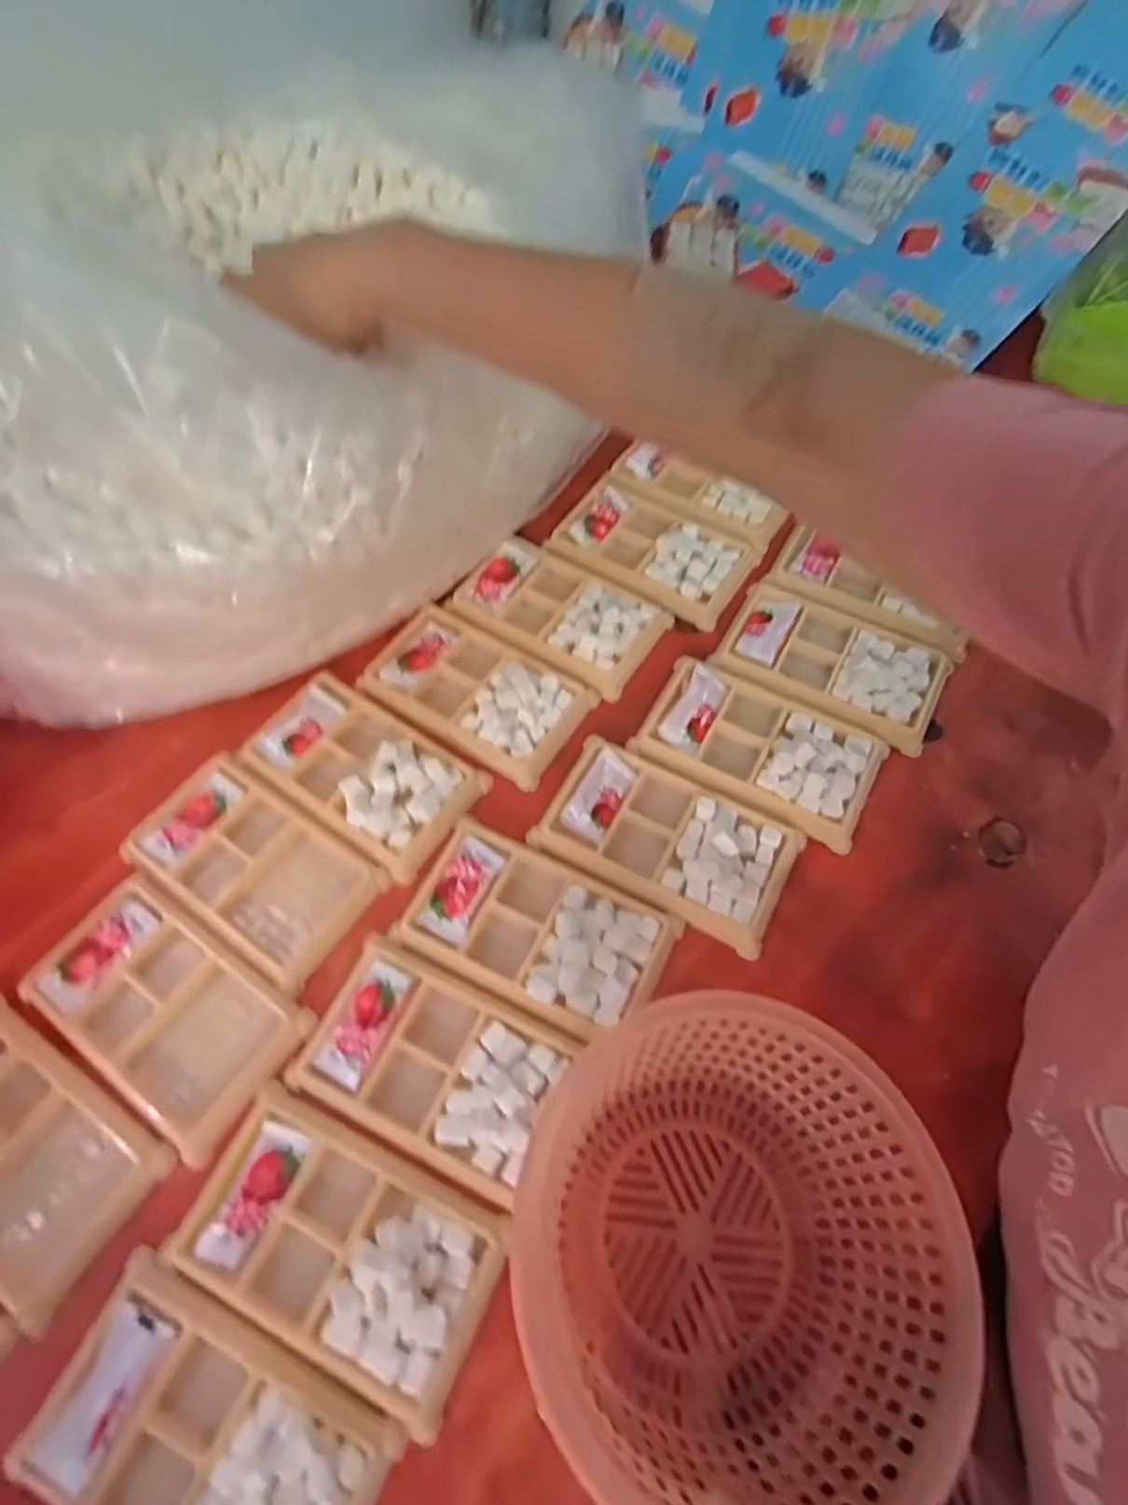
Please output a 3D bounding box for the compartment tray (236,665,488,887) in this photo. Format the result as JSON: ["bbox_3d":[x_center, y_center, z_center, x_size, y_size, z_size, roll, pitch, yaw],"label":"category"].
[{"bbox_3d":[-0.120,0.008,0.431,0.132,0.016,0.077,33,65,16],"label":"compartment tray"}]

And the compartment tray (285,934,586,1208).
[{"bbox_3d":[-0.064,0.149,0.346,0.119,0.014,0.076,23,63,12],"label":"compartment tray"}]

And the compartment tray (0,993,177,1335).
[{"bbox_3d":[-0.261,0.184,0.335,0.135,0.010,0.078,30,64,15],"label":"compartment tray"}]

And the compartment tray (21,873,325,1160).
[{"bbox_3d":[-0.205,0.129,0.367,0.135,0.010,0.079,32,65,16],"label":"compartment tray"}]

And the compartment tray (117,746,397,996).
[{"bbox_3d":[-0.175,0.063,0.408,0.135,0.012,0.078,32,65,16],"label":"compartment tray"}]

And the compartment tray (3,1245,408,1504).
[{"bbox_3d":[-0.142,0.273,0.282,0.137,0.013,0.077,24,63,12],"label":"compartment tray"}]

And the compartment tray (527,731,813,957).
[{"bbox_3d":[0.059,0.045,0.403,0.134,0.015,0.076,26,64,13],"label":"compartment tray"}]

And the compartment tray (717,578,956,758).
[{"bbox_3d":[0.172,-0.061,0.459,0.134,0.021,0.081,27,64,14],"label":"compartment tray"}]

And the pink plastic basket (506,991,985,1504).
[{"bbox_3d":[0.067,0.188,0.286,0.166,0.077,0.158,3,61,1],"label":"pink plastic basket"}]

